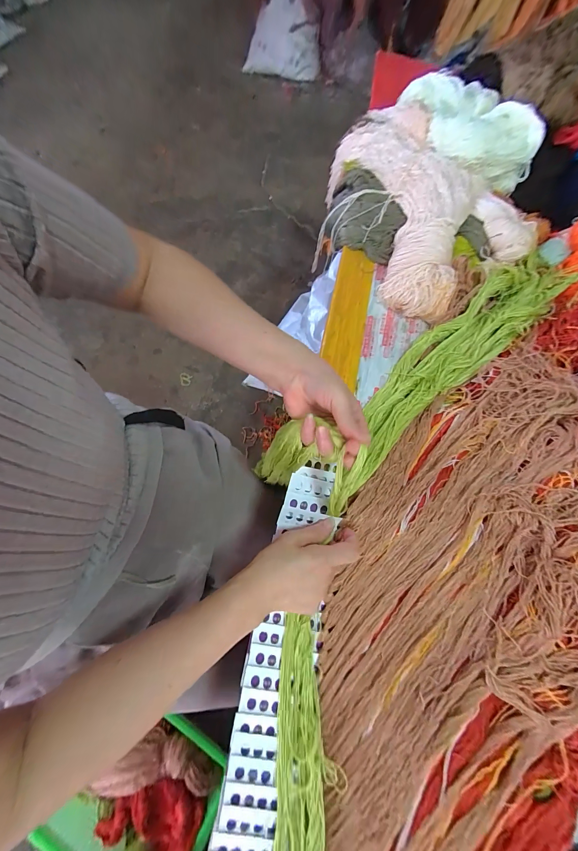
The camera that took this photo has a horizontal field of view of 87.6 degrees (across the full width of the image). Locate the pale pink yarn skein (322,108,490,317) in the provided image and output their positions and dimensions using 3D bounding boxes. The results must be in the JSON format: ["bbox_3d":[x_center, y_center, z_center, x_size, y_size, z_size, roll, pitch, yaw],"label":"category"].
[{"bbox_3d":[0.211,-0.402,0.544,0.234,0.081,0.455,-14,75,-10],"label":"pale pink yarn skein"}]

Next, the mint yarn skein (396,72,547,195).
[{"bbox_3d":[0.332,-0.569,0.570,0.160,0.068,0.281,-24,76,-12],"label":"mint yarn skein"}]

